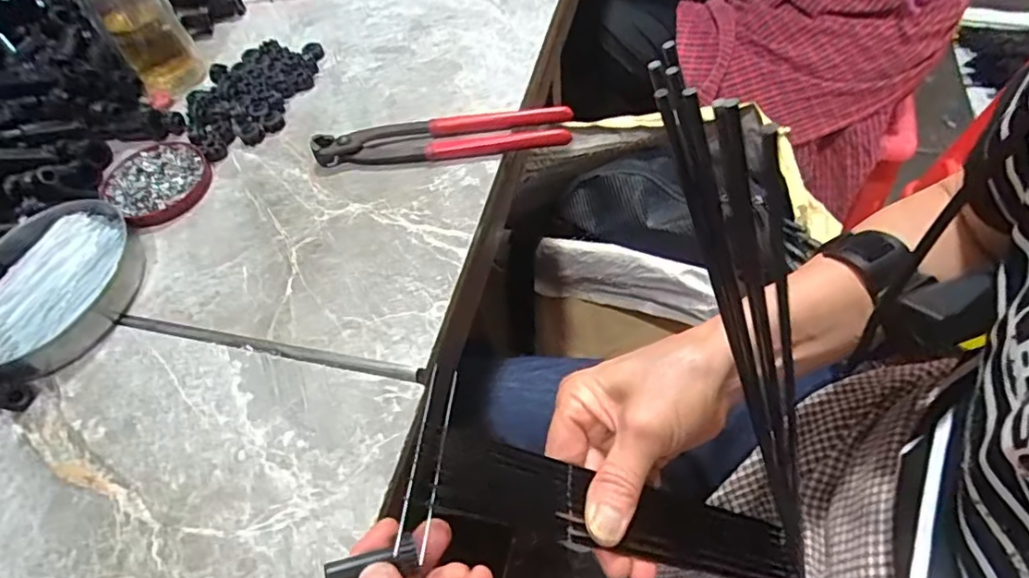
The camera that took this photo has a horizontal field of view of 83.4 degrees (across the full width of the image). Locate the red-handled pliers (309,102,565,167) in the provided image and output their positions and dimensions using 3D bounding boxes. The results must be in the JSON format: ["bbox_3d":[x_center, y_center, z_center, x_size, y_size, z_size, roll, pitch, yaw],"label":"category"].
[{"bbox_3d":[-0.057,-0.120,0.461,0.200,0.018,0.044,-9,55,1],"label":"red-handled pliers"}]

